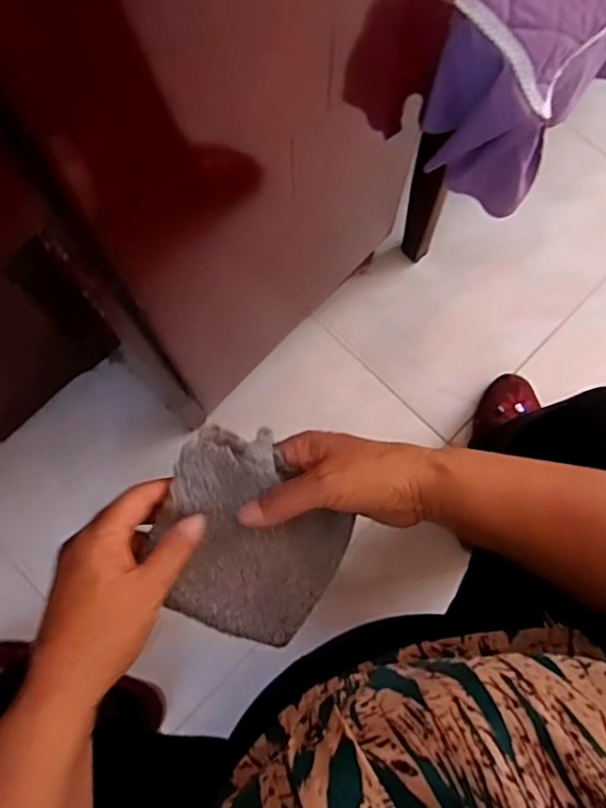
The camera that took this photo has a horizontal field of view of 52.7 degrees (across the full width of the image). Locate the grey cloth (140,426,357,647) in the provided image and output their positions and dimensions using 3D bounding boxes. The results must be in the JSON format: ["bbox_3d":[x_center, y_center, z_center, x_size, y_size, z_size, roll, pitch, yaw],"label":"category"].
[{"bbox_3d":[-0.035,0.086,0.398,0.122,0.017,0.120,28,88,-8],"label":"grey cloth"}]

